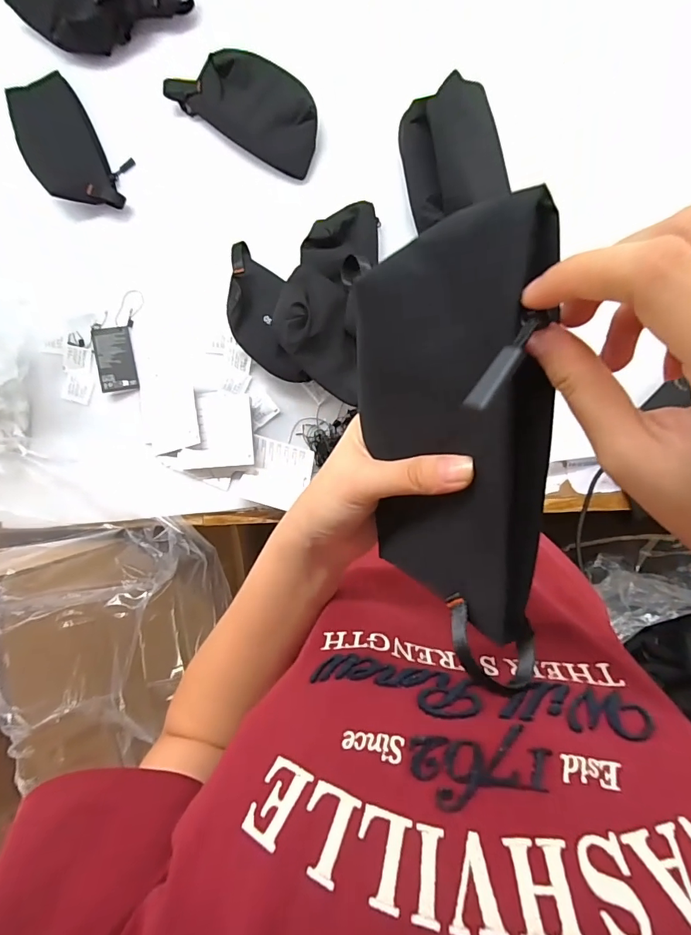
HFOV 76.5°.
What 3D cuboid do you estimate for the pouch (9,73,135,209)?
[{"bbox_3d":[-0.386,-0.444,0.610,0.109,0.033,0.211,-41,84,7],"label":"pouch"}]

